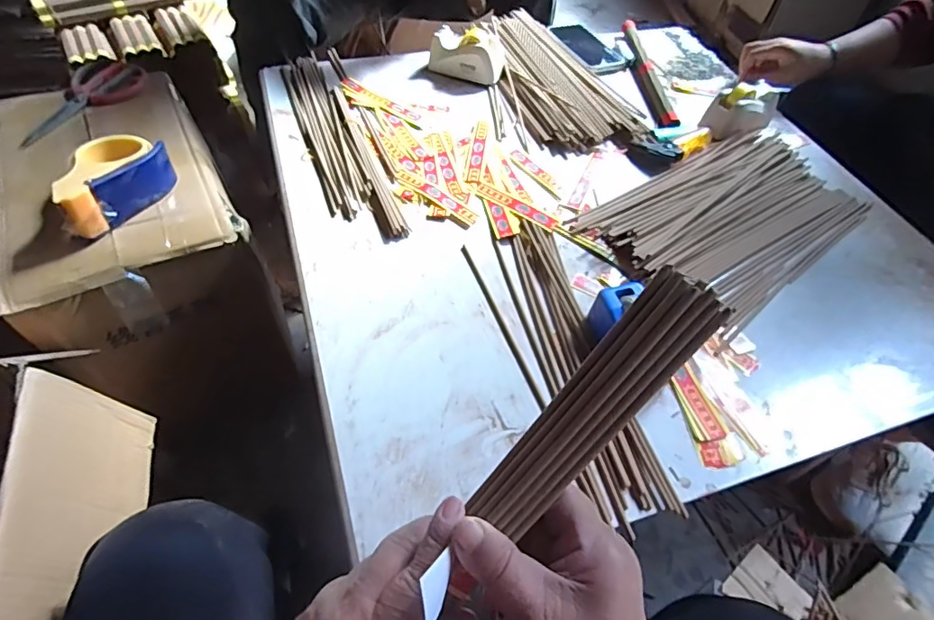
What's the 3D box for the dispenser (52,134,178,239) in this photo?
[{"bbox_3d":[-0.449,-0.158,0.641,0.094,0.065,0.146,18,54,9],"label":"dispenser"}]

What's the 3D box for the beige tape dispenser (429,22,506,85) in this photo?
[{"bbox_3d":[0.001,-0.409,0.822,0.119,0.059,0.055,17,54,8],"label":"beige tape dispenser"}]

